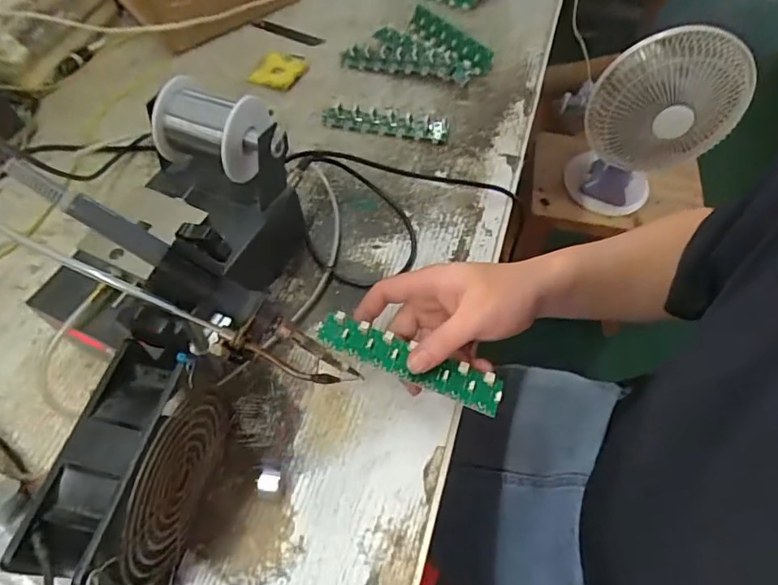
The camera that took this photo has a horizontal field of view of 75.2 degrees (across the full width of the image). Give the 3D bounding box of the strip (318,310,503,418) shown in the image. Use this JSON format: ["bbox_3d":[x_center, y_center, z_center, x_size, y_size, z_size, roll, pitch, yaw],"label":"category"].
[{"bbox_3d":[0.014,0.049,0.365,0.138,0.008,0.029,22,59,7],"label":"strip"}]

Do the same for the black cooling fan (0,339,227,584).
[{"bbox_3d":[-0.144,0.113,0.303,0.047,0.120,0.121,11,58,4],"label":"black cooling fan"}]

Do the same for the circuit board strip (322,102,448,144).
[{"bbox_3d":[-0.004,-0.187,0.549,0.136,0.008,0.035,5,58,0],"label":"circuit board strip"}]

